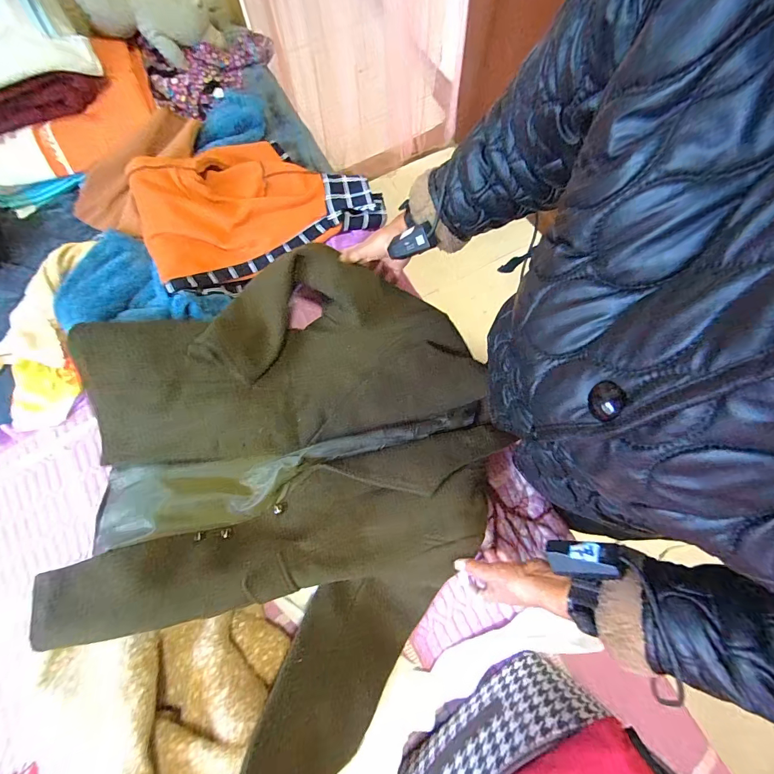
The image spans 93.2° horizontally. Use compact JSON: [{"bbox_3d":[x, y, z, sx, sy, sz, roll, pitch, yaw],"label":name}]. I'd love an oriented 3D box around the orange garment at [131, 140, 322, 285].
[{"bbox_3d":[-0.306,-0.380,0.706,0.342,0.073,0.279,-25,75,-7],"label":"orange garment"}]

